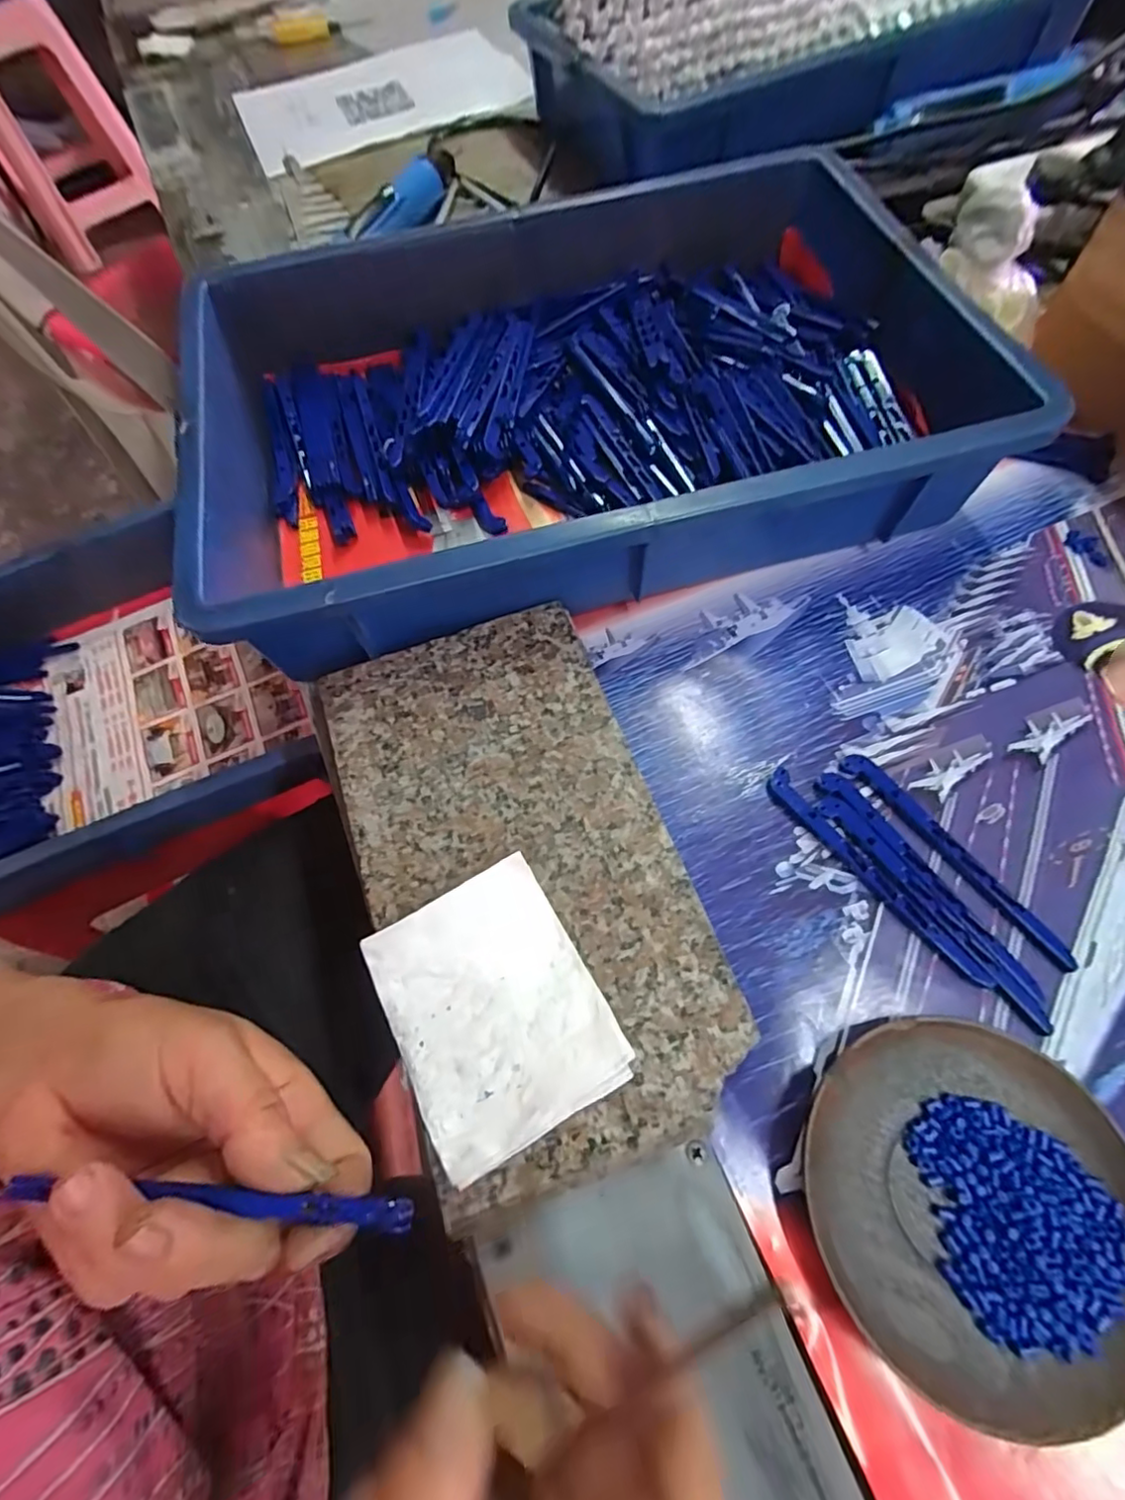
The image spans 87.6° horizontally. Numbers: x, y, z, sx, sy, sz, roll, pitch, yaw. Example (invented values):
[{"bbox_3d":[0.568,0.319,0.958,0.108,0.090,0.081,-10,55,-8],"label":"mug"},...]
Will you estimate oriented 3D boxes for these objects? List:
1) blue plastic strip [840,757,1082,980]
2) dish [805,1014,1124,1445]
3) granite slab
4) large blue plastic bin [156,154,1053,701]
[{"bbox_3d":[0.178,0.047,0.269,0.011,0.006,0.120,-35,69,-13],"label":"blue plastic strip"},{"bbox_3d":[0.147,0.161,0.211,0.111,0.015,0.112,-1,65,2],"label":"dish"},{"bbox_3d":[-0.021,0.050,0.267,0.132,0.024,0.242,-19,66,-6],"label":"granite slab"},{"bbox_3d":[0.009,-0.210,0.353,0.407,0.077,0.279,-14,66,-4],"label":"large blue plastic bin"}]

